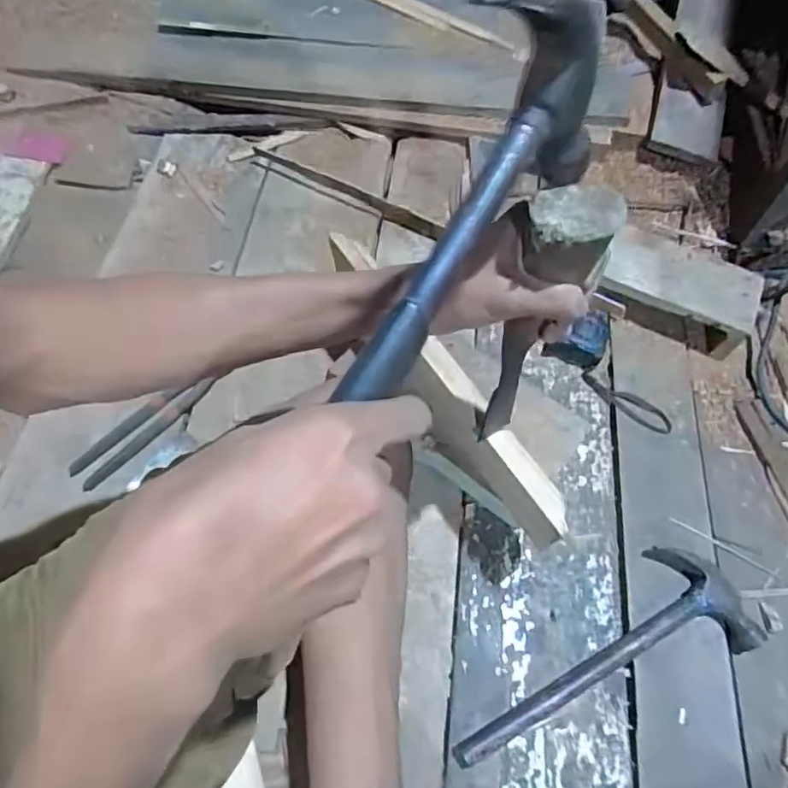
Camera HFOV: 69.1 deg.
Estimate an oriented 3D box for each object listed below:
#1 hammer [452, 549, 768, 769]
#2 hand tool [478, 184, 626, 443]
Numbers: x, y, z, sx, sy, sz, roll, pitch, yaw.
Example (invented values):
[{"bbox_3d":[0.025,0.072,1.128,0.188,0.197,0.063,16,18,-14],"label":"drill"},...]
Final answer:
[{"bbox_3d":[0.200,0.254,0.578,0.326,0.030,0.115,-18,63,-10],"label":"hammer"},{"bbox_3d":[0.091,-0.039,0.411,0.051,0.258,0.038,22,65,7],"label":"hand tool"}]

